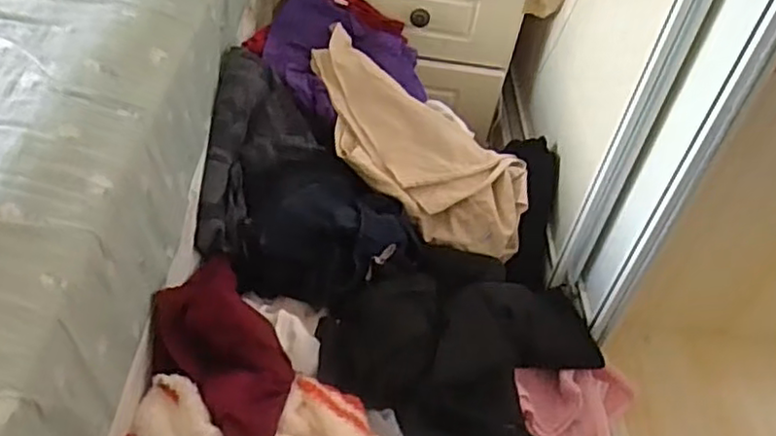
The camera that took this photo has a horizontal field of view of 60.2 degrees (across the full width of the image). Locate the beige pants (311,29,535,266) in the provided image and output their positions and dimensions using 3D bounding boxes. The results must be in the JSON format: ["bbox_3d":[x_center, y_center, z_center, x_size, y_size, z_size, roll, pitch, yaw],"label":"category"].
[{"bbox_3d":[0.030,-0.107,1.016,0.443,0.084,0.224,44,51,3],"label":"beige pants"}]

